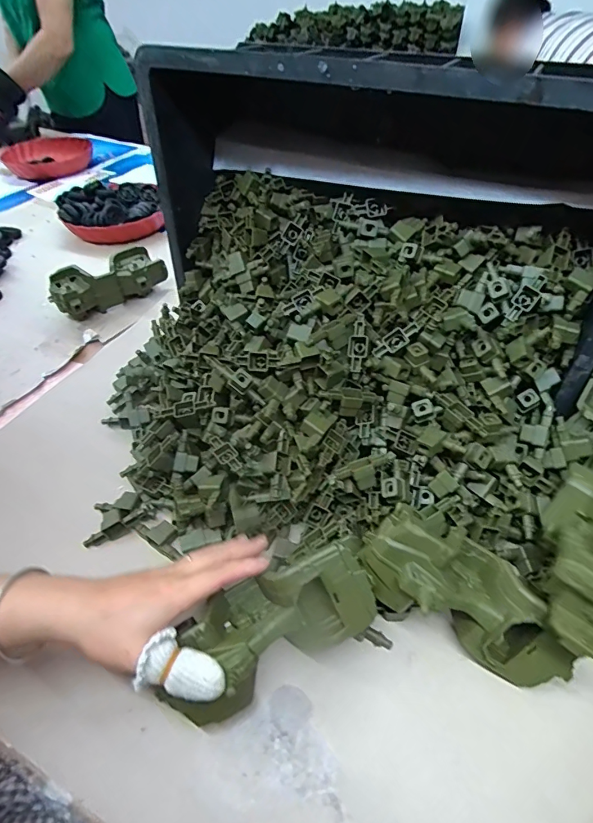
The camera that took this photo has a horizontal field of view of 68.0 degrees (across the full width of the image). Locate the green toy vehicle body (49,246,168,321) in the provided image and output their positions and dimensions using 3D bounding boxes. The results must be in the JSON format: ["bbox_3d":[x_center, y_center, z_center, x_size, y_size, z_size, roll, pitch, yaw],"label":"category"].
[{"bbox_3d":[-0.319,-0.220,0.756,0.188,0.068,0.069,-32,54,-25],"label":"green toy vehicle body"}]

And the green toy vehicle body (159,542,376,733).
[{"bbox_3d":[-0.023,0.166,0.348,0.162,0.075,0.073,-22,50,-18],"label":"green toy vehicle body"}]

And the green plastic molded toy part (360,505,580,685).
[{"bbox_3d":[0.138,0.147,0.360,0.173,0.075,0.070,36,53,-1],"label":"green plastic molded toy part"}]

